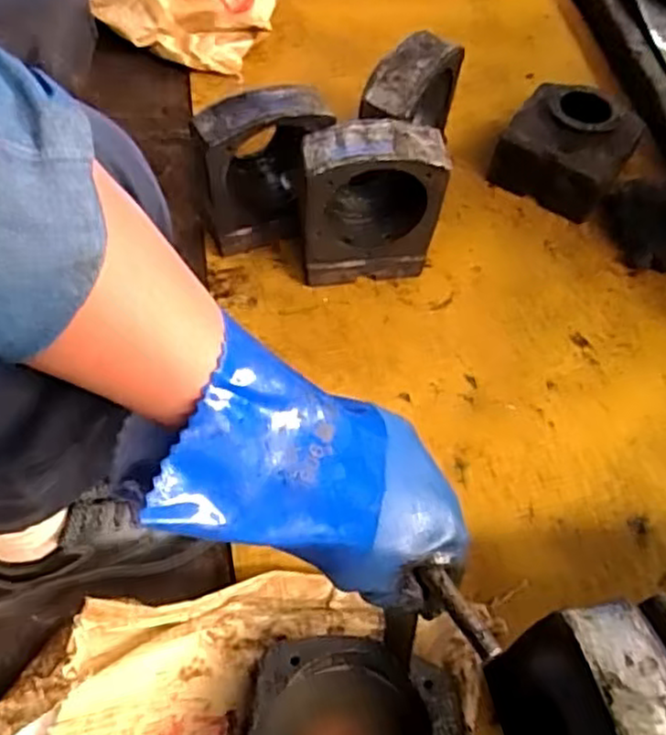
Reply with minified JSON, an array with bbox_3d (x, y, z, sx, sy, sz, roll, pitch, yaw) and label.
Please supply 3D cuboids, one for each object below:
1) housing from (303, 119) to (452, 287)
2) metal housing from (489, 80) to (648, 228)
[{"bbox_3d":[0.041,-0.193,0.842,0.155,0.183,0.085,-5,58,-8],"label":"housing"},{"bbox_3d":[0.323,-0.312,0.996,0.165,0.087,0.150,29,60,13],"label":"metal housing"}]

